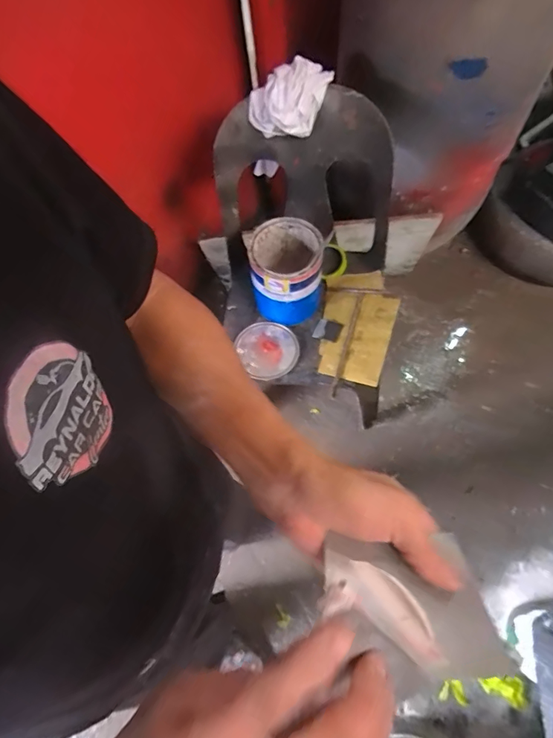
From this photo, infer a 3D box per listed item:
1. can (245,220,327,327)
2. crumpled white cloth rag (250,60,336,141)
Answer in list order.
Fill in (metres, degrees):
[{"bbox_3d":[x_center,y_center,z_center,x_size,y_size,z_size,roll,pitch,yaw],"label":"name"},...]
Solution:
[{"bbox_3d":[0.025,-0.229,1.041,0.164,0.188,0.167,-2,69,5],"label":"can"},{"bbox_3d":[0.026,-0.536,0.877,0.156,0.095,0.098,7,70,8],"label":"crumpled white cloth rag"}]

